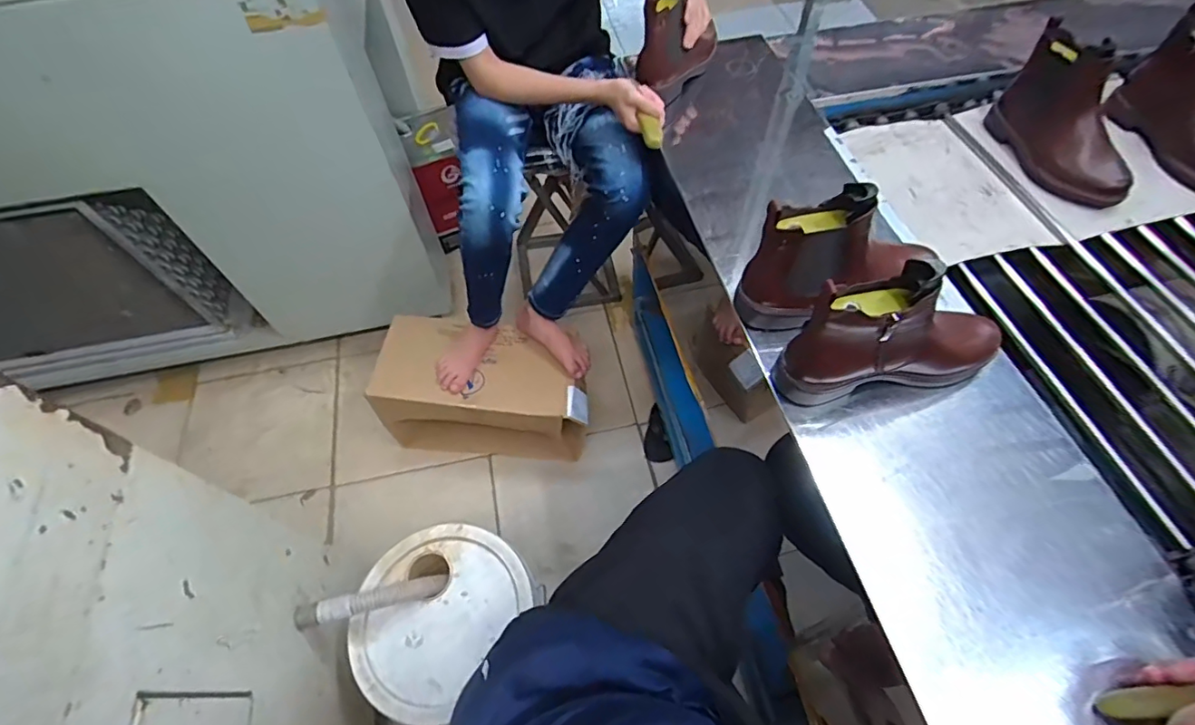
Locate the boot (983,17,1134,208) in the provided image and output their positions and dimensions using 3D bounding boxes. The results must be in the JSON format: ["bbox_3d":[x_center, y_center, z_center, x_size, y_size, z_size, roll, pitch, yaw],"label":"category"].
[{"bbox_3d":[0.771,-0.404,0.862,0.116,0.168,0.260,-15,59,-7],"label":"boot"}]

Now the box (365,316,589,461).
[{"bbox_3d":[-0.263,0.069,1.333,0.474,0.256,0.238,3,58,3],"label":"box"}]

